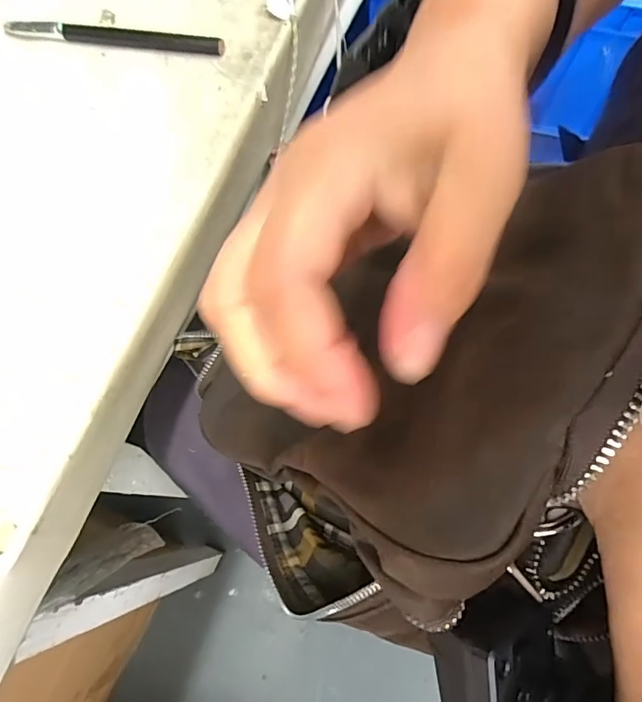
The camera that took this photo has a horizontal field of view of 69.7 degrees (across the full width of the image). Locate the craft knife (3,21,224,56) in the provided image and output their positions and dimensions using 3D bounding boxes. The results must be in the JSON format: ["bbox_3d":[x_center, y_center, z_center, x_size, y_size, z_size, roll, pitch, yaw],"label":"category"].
[{"bbox_3d":[-0.143,-0.217,0.318,0.154,0.009,0.010,8,73,4],"label":"craft knife"}]

